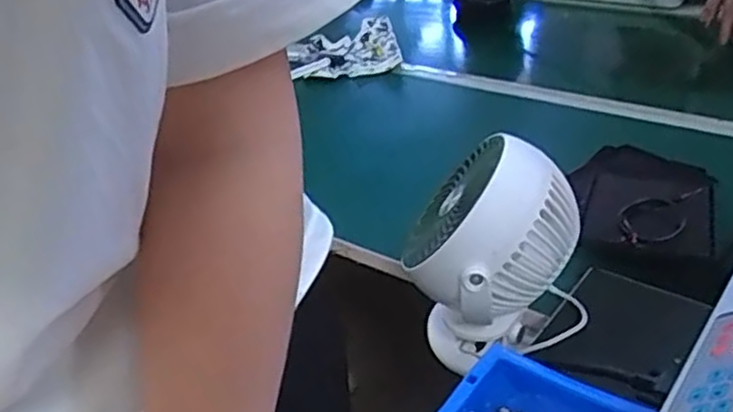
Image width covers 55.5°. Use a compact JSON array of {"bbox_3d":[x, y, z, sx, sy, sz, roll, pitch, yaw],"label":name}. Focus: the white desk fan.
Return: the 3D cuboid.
[{"bbox_3d":[0.100,0.054,0.564,0.129,0.191,0.148,-10,32,-7],"label":"white desk fan"}]

